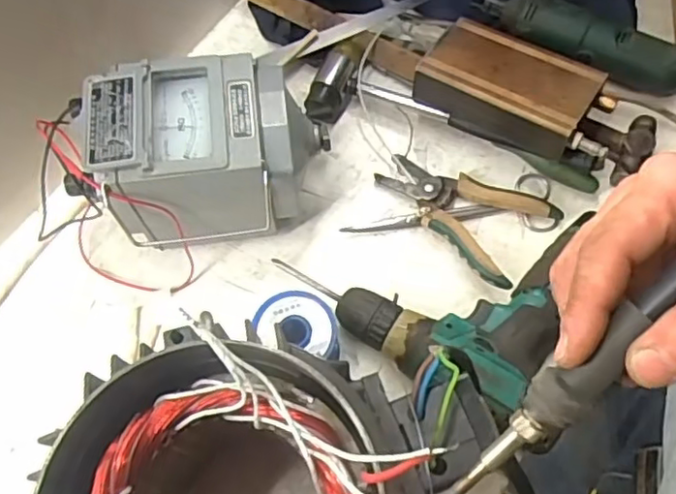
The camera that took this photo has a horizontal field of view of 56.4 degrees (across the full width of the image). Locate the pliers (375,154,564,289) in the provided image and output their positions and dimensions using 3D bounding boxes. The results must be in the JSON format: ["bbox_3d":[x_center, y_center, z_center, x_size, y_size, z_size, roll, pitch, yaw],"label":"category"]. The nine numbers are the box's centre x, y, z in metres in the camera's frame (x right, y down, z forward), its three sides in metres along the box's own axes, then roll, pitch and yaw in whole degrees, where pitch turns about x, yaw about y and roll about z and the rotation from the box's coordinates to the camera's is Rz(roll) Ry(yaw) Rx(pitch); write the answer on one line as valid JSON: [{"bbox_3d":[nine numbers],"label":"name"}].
[{"bbox_3d":[0.115,-0.042,0.563,0.096,0.026,0.152,-41,72,-14],"label":"pliers"}]

